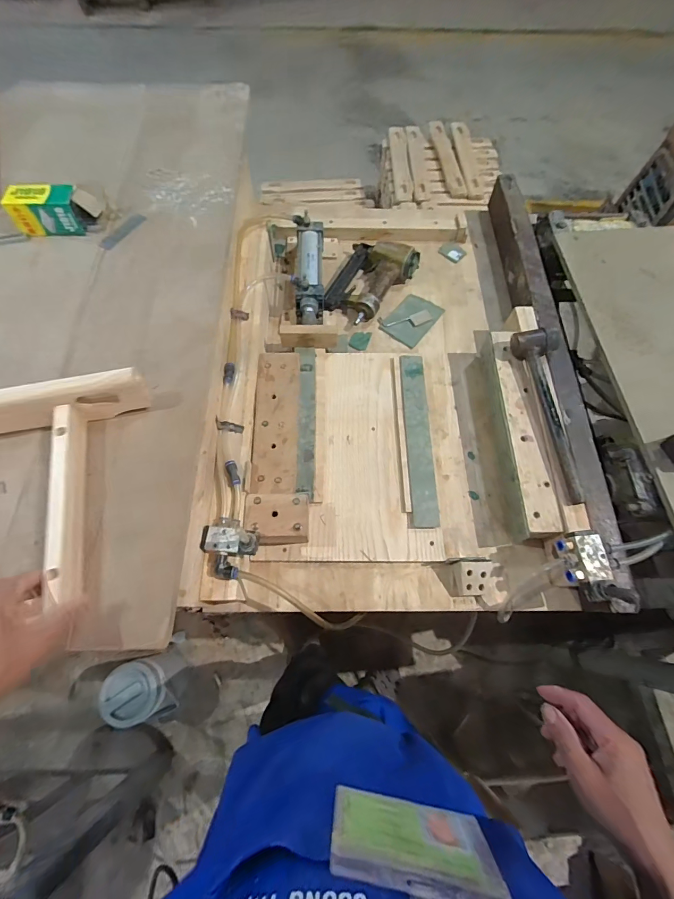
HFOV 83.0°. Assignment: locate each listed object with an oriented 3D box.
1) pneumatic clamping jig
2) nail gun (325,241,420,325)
[{"bbox_3d":[0.115,-0.164,0.757,0.642,0.131,0.867,1,68,-1],"label":"pneumatic clamping jig"},{"bbox_3d":[0.066,-0.394,0.874,0.152,0.061,0.219,34,71,12],"label":"nail gun"}]

